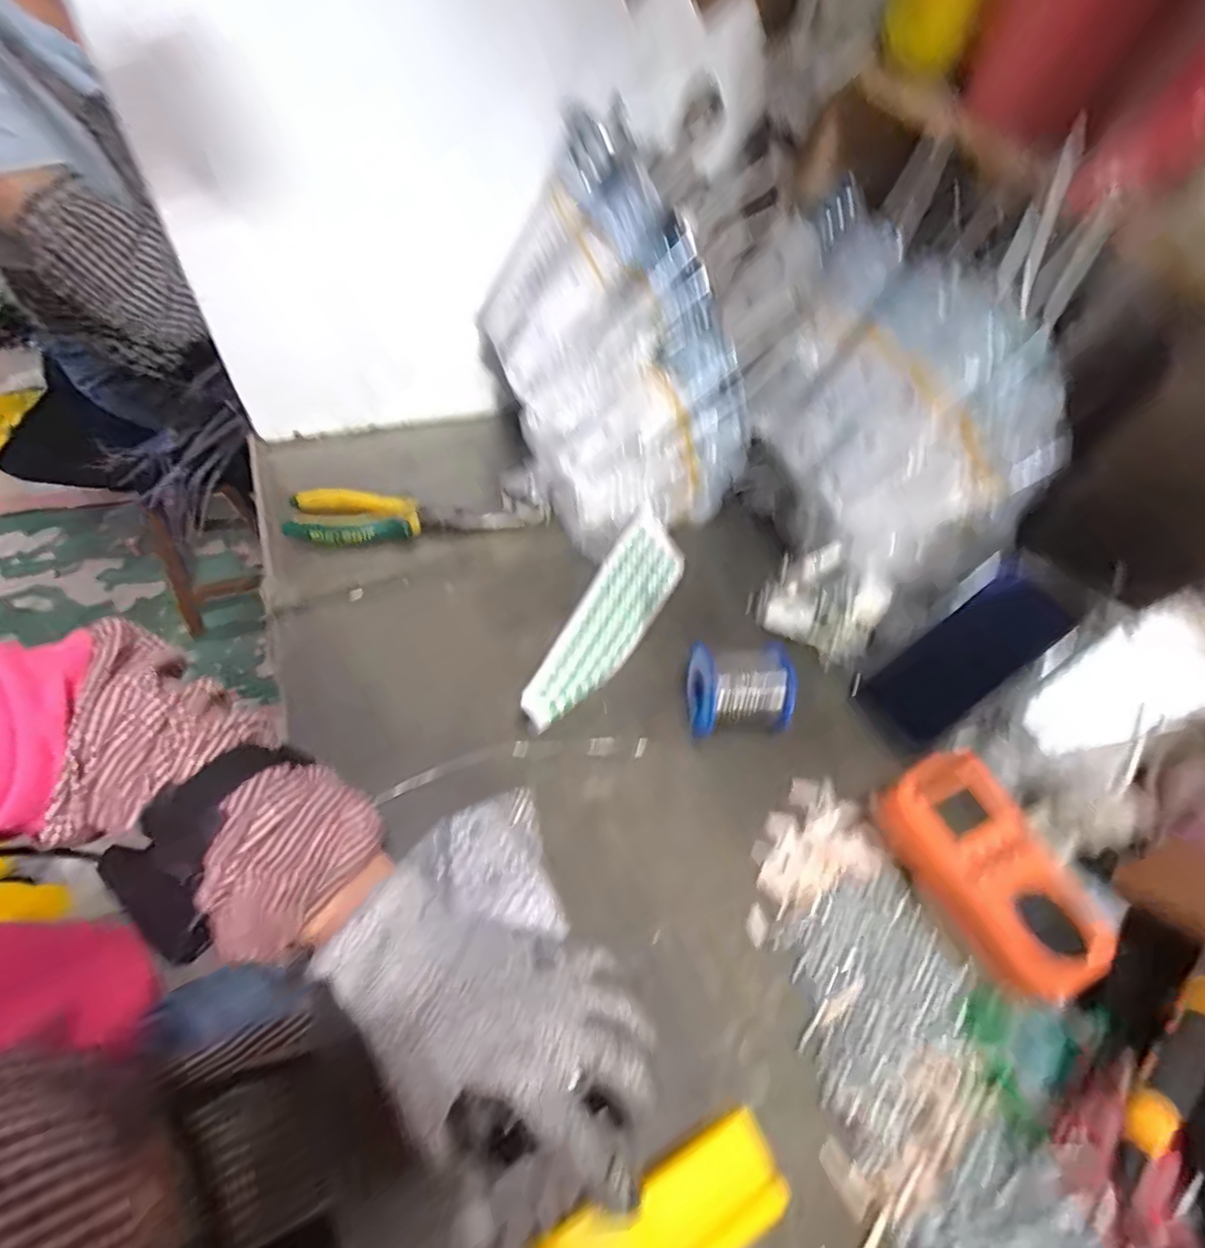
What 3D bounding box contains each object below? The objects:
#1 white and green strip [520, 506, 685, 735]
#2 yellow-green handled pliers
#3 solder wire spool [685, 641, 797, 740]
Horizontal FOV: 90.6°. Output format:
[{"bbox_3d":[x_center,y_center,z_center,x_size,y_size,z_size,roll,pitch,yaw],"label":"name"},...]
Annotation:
[{"bbox_3d":[0.005,-0.004,0.478,0.061,0.023,0.213,49,51,-23],"label":"white and green strip"},{"bbox_3d":[-0.160,-0.093,0.531,0.218,0.022,0.056,1,55,-6],"label":"yellow-green handled pliers"},{"bbox_3d":[0.101,0.056,0.451,0.076,0.060,0.060,0,55,-7],"label":"solder wire spool"}]

